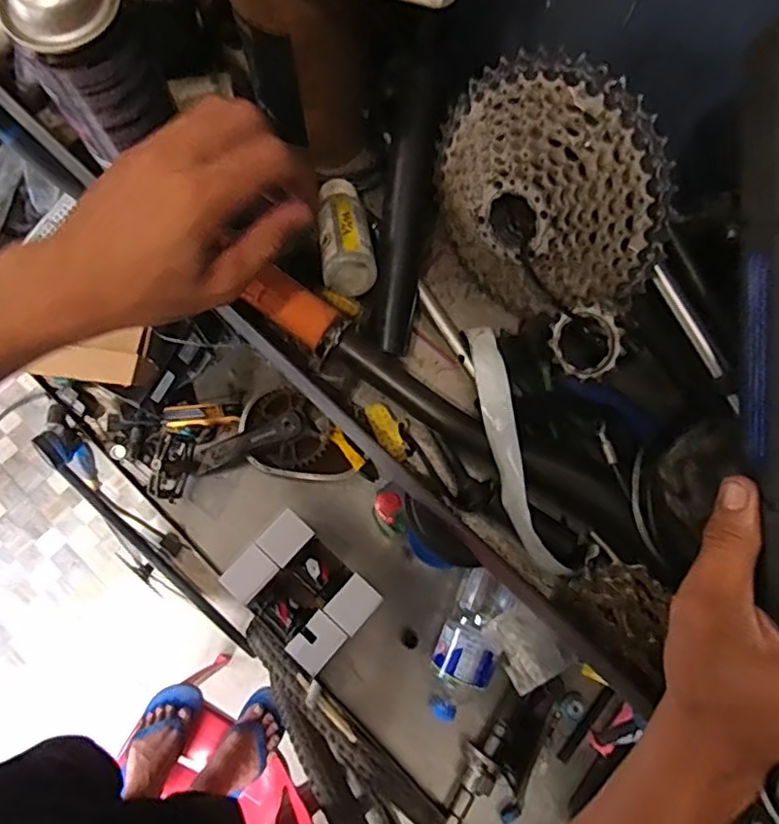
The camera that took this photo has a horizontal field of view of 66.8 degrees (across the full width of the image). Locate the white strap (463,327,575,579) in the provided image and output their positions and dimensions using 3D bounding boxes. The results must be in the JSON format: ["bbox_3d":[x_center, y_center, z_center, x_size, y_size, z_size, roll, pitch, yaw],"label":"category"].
[{"bbox_3d":[0.077,0.021,0.376,0.026,0.017,0.168,-12,74,-6],"label":"white strap"}]

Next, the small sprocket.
[{"bbox_3d":[0.124,-0.043,0.373,0.005,0.046,0.046,-15,53,-45],"label":"small sprocket"}]

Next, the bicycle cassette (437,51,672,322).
[{"bbox_3d":[0.089,-0.130,0.362,0.042,0.149,0.147,-36,119,-36],"label":"bicycle cassette"}]

